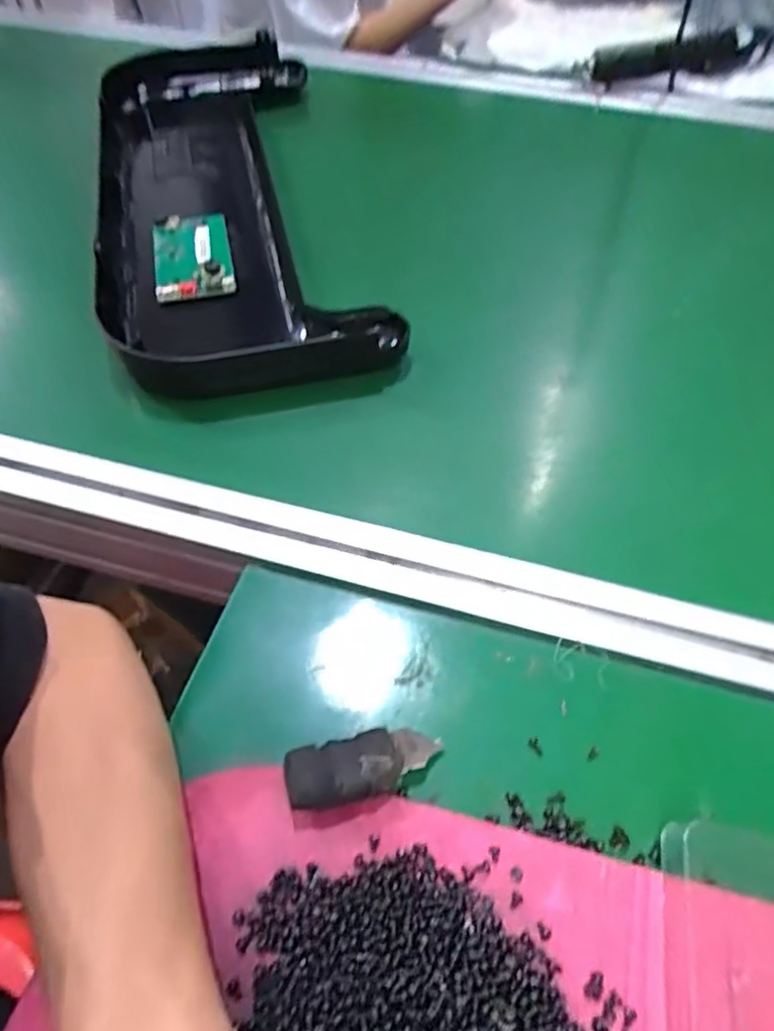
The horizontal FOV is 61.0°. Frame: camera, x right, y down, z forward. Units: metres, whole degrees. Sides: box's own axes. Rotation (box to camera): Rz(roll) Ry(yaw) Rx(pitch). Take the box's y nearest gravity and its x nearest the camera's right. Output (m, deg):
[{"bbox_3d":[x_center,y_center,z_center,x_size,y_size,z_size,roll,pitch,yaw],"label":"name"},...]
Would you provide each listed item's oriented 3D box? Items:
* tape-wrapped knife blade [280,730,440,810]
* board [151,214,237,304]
[{"bbox_3d":[-0.010,0.113,0.299,0.071,0.019,0.030,-8,57,-24],"label":"tape-wrapped knife blade"},{"bbox_3d":[-0.163,-0.217,0.547,0.063,0.013,0.107,-15,53,-3],"label":"board"}]

